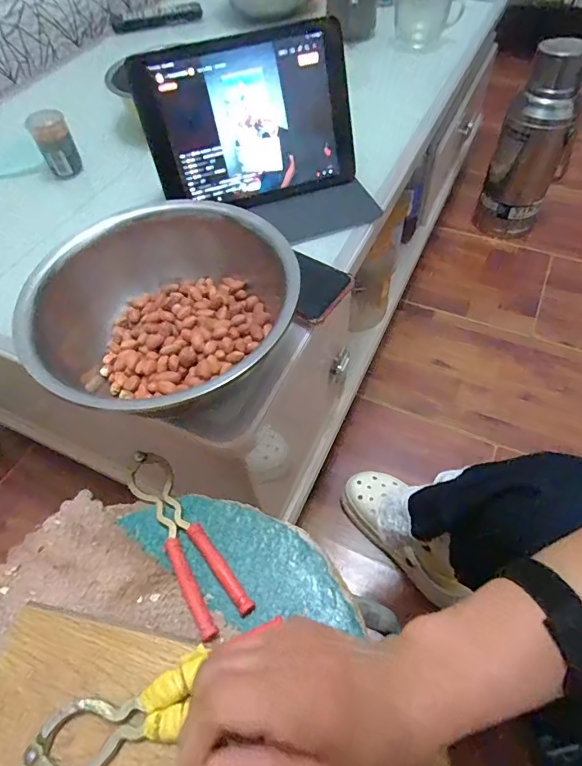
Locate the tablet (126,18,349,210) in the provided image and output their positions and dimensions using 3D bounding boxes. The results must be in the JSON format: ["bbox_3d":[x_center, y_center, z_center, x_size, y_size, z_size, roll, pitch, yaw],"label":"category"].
[{"bbox_3d":[-0.045,-0.303,0.525,0.237,0.168,0.013,-19,31,-8],"label":"tablet"}]

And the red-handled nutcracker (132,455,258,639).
[{"bbox_3d":[-0.087,0.112,0.346,0.036,0.015,0.160,-31,58,-16],"label":"red-handled nutcracker"}]

